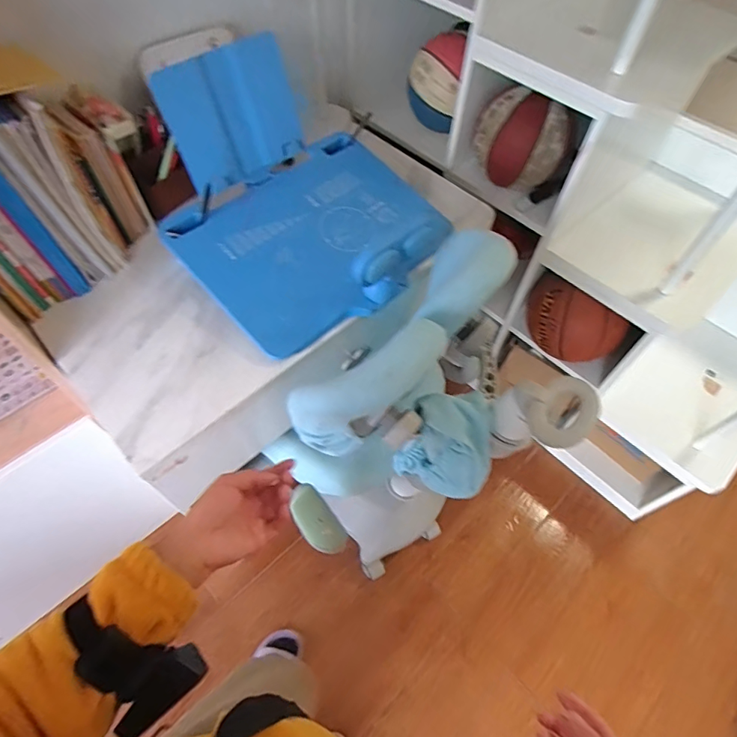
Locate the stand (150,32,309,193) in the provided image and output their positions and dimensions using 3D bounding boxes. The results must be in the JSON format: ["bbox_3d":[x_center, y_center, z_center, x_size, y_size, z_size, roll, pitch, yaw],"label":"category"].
[{"bbox_3d":[-0.232,-0.445,0.815,0.237,0.203,0.026,-35,52,-20],"label":"stand"}]

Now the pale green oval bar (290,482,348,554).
[{"bbox_3d":[-0.085,0.279,0.812,0.061,0.201,0.025,-42,38,-25],"label":"pale green oval bar"}]

